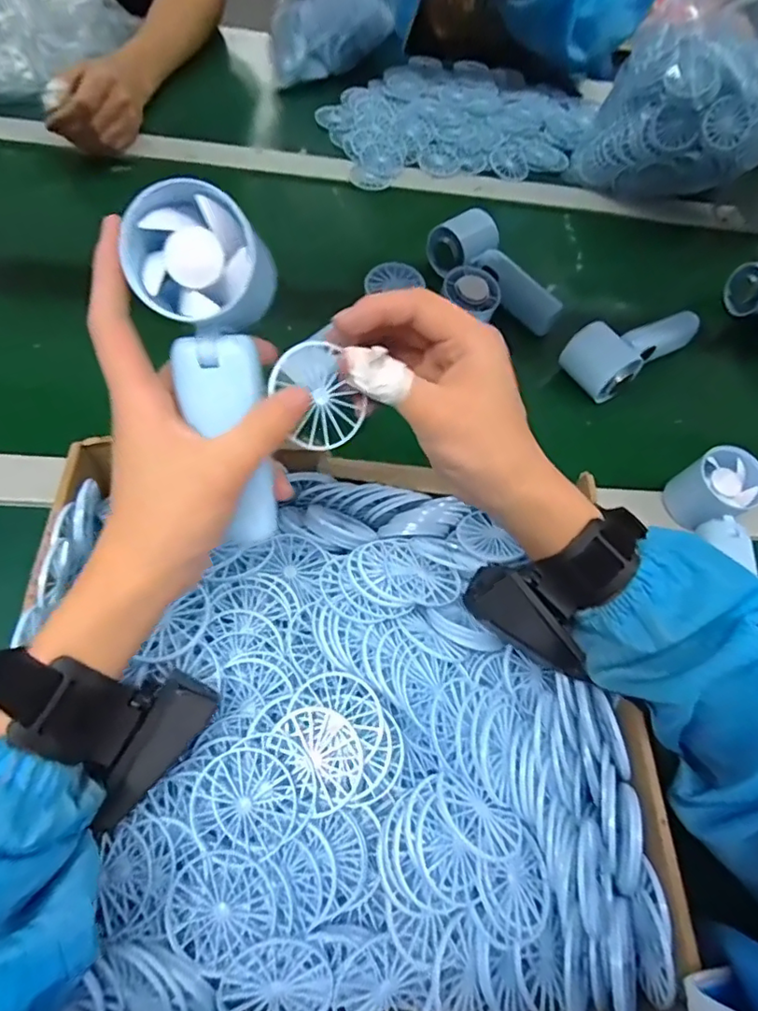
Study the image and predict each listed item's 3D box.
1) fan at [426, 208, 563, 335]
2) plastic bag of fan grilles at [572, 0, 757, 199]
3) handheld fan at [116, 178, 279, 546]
[{"bbox_3d":[0.116,-0.235,0.568,0.056,0.047,0.146,-30,68,-18],"label":"fan"},{"bbox_3d":[0.366,-0.499,0.582,0.190,0.304,0.157,29,64,11],"label":"plastic bag of fan grilles"},{"bbox_3d":[-0.070,-0.061,0.264,0.056,0.154,0.039,-13,19,-11],"label":"handheld fan"}]

